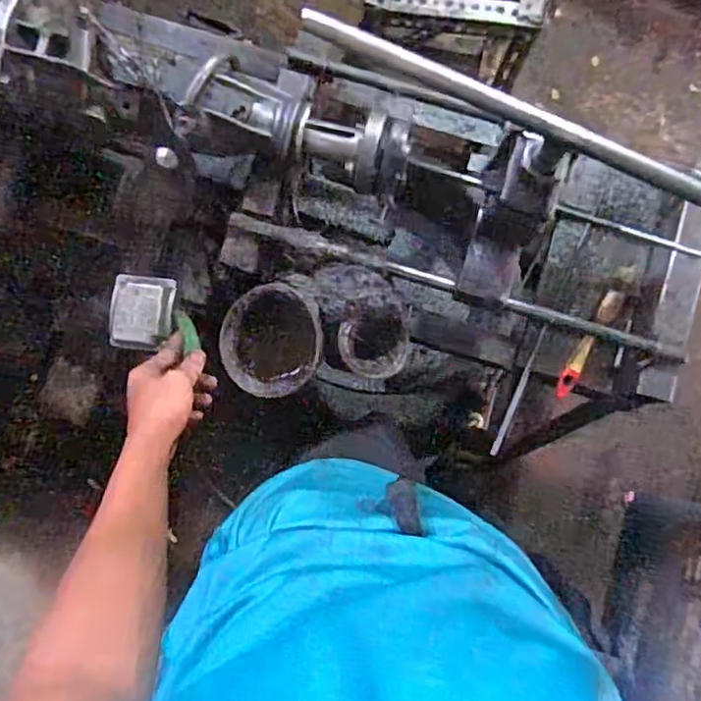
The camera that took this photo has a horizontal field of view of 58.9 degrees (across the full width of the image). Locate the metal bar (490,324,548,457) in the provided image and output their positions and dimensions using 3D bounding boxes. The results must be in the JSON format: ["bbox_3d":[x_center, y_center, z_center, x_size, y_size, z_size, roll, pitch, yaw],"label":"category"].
[{"bbox_3d":[0.200,0.049,0.741,0.009,0.007,0.167,19,103,3],"label":"metal bar"}]

